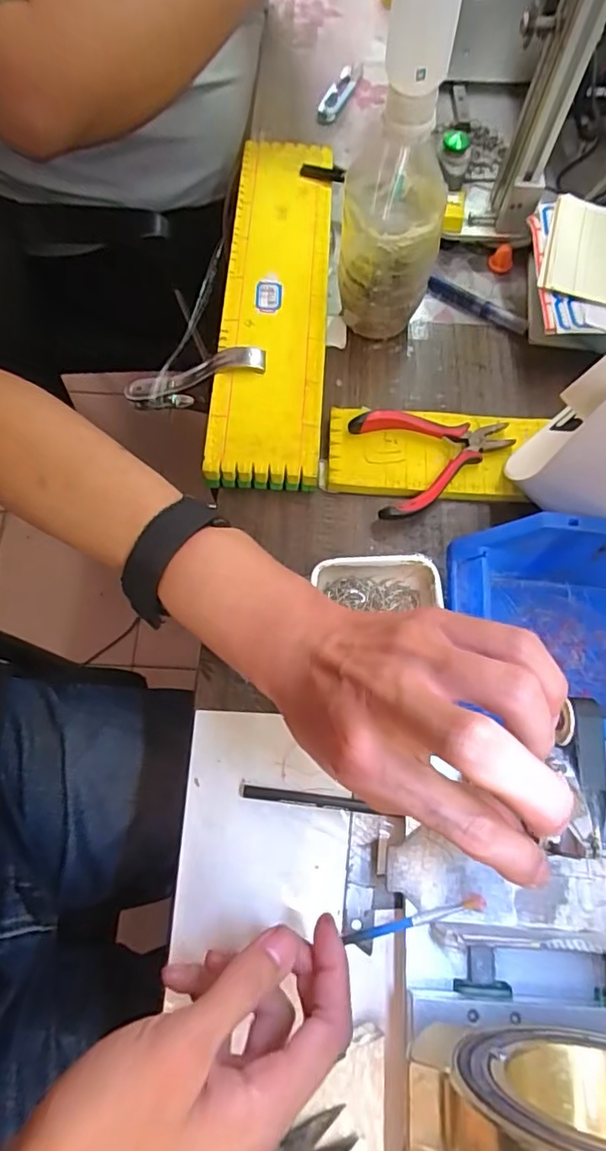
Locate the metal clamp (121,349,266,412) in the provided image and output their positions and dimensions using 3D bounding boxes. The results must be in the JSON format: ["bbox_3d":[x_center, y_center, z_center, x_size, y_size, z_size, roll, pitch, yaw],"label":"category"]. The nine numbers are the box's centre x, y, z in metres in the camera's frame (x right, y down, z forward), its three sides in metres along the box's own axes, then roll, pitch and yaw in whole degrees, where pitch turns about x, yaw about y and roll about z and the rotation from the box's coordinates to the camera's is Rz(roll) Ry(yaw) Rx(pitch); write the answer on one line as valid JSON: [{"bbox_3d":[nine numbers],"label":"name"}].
[{"bbox_3d":[-0.085,-0.152,0.432,0.116,0.024,0.024,-11,68,22],"label":"metal clamp"}]

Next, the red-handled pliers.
[{"bbox_3d":[0.097,-0.088,0.399,0.109,0.013,0.079,-14,74,-7],"label":"red-handled pliers"}]

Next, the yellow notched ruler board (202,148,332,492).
[{"bbox_3d":[-0.022,-0.217,0.454,0.081,0.027,0.323,4,69,0],"label":"yellow notched ruler board"}]

